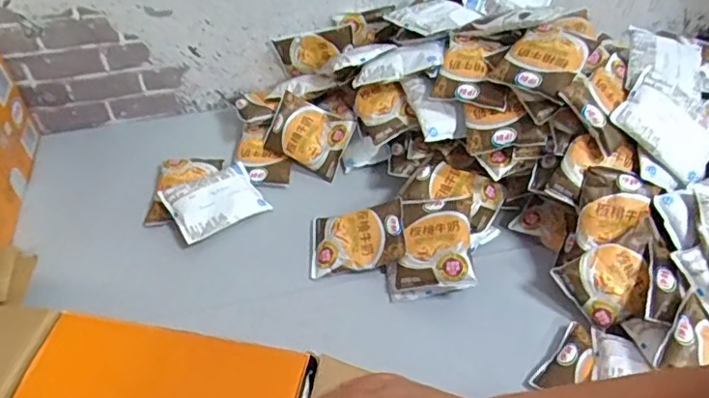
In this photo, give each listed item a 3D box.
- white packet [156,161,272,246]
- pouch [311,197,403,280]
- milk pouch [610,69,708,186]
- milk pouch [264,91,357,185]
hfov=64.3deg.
[{"bbox_3d":[-0.199,0.002,0.811,0.124,0.028,0.095,-27,53,-21],"label":"white packet"},{"bbox_3d":[0.003,0.051,0.751,0.128,0.016,0.088,-12,62,9],"label":"pouch"},{"bbox_3d":[0.381,-0.088,0.673,0.122,0.018,0.094,39,77,-2],"label":"milk pouch"},{"bbox_3d":[-0.070,-0.097,0.860,0.123,0.027,0.094,26,88,11],"label":"milk pouch"}]

